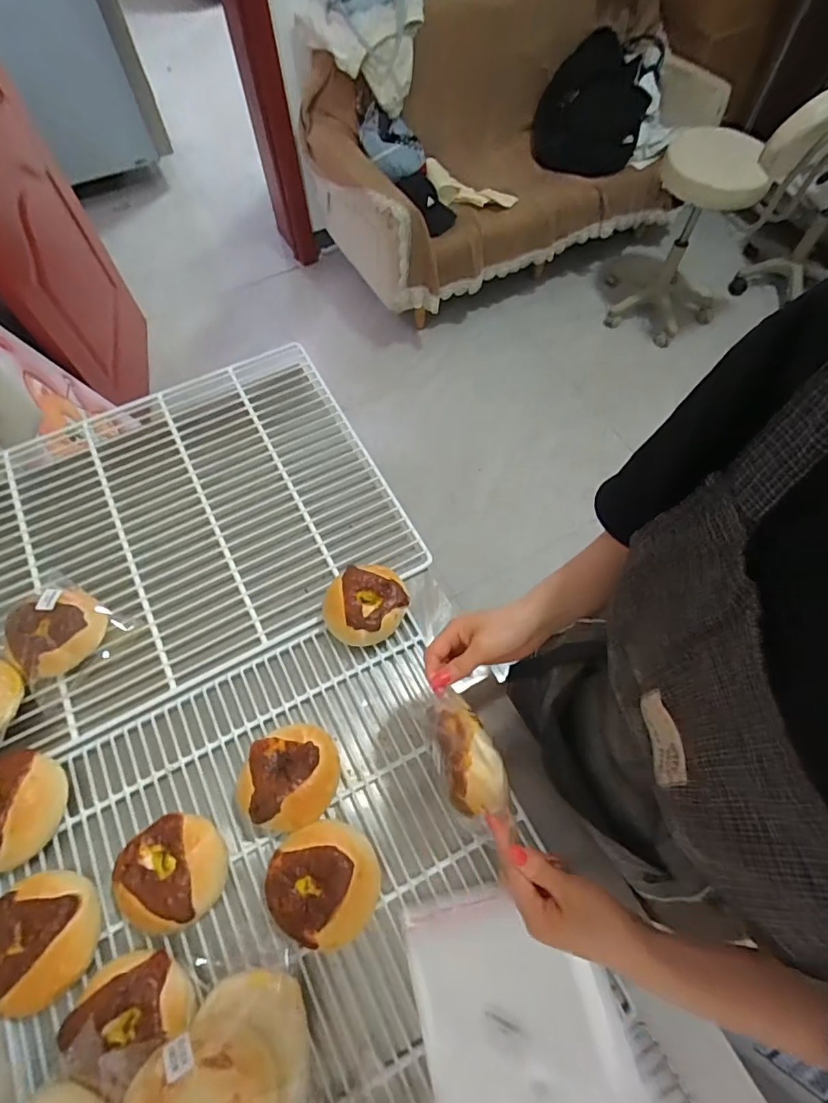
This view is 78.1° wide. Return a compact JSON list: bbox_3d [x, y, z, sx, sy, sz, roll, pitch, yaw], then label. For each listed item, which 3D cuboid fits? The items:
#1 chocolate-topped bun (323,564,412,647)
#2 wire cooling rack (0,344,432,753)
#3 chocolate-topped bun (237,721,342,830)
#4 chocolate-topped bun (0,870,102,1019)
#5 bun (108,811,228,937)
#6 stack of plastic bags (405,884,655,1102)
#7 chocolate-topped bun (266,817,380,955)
[{"bbox_3d":[-0.064,0.069,0.656,0.099,0.063,0.109,29,68,13],"label":"chocolate-topped bun"},{"bbox_3d":[-0.344,-0.047,0.734,0.590,0.022,0.483,-25,67,-14],"label":"wire cooling rack"},{"bbox_3d":[-0.137,0.250,0.566,0.112,0.059,0.102,-23,66,-11],"label":"chocolate-topped bun"},{"bbox_3d":[-0.360,0.377,0.503,0.095,0.058,0.104,0,64,0],"label":"chocolate-topped bun"},{"bbox_3d":[-0.246,0.330,0.528,0.100,0.058,0.101,0,64,0],"label":"bun"},{"bbox_3d":[0.103,0.447,0.488,0.186,0.034,0.214,-10,64,-7],"label":"stack of plastic bags"},{"bbox_3d":[-0.092,0.337,0.522,0.110,0.059,0.102,0,64,0],"label":"chocolate-topped bun"}]

